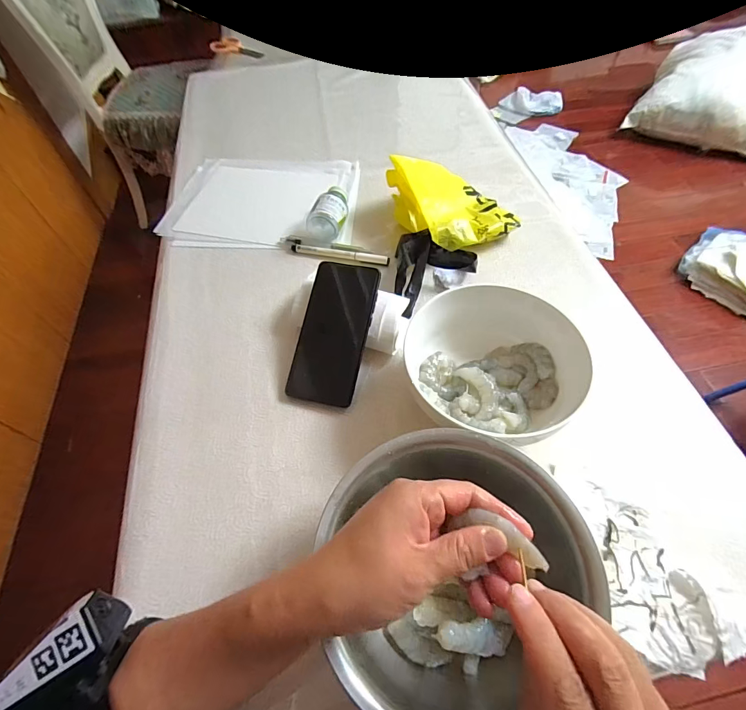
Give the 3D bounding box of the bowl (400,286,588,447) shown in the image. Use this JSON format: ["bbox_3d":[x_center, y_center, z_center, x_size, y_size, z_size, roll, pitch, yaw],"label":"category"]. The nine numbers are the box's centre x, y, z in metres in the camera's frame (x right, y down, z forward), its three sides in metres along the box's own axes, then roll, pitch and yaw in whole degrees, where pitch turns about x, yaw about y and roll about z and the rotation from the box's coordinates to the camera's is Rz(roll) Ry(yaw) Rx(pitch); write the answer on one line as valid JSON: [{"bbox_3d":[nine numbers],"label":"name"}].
[{"bbox_3d":[0.115,0.003,0.418,0.167,0.066,0.172,-11,56,-6],"label":"bowl"}]

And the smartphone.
[{"bbox_3d":[-0.044,-0.027,0.453,0.078,0.005,0.162,12,81,9],"label":"smartphone"}]

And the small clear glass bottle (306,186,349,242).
[{"bbox_3d":[-0.059,-0.211,0.584,0.047,0.041,0.087,19,59,14],"label":"small clear glass bottle"}]

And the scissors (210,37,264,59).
[{"bbox_3d":[-0.367,-0.822,1.075,0.179,0.018,0.066,39,65,24],"label":"scissors"}]

